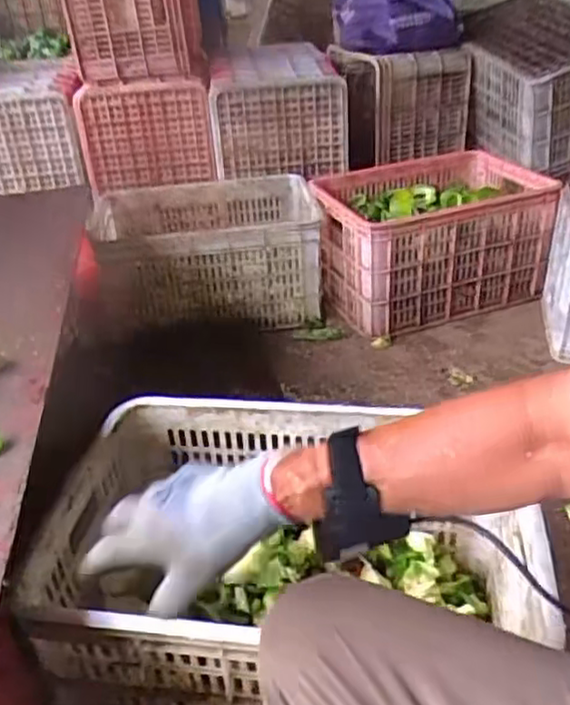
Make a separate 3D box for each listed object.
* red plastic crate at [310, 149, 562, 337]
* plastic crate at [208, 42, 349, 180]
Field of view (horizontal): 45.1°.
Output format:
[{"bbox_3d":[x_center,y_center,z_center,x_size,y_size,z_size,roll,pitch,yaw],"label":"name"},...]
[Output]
[{"bbox_3d":[0.342,-0.257,1.601,0.514,0.279,0.305,-13,34,-14],"label":"red plastic crate"},{"bbox_3d":[-0.014,-0.629,1.778,0.329,0.229,0.416,-3,32,2],"label":"plastic crate"}]

